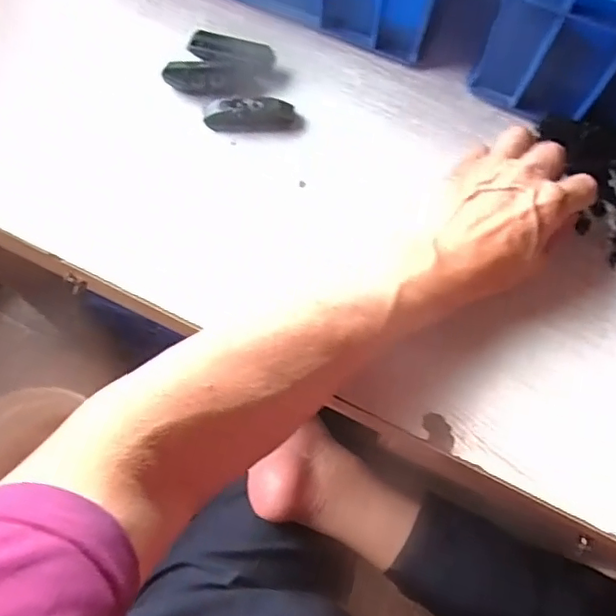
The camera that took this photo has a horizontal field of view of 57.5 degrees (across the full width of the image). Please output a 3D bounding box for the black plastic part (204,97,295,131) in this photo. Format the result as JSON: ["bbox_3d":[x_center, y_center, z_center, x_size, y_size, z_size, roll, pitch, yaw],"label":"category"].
[{"bbox_3d":[-0.045,-0.152,0.440,0.067,0.017,0.021,4,70,-1],"label":"black plastic part"}]

